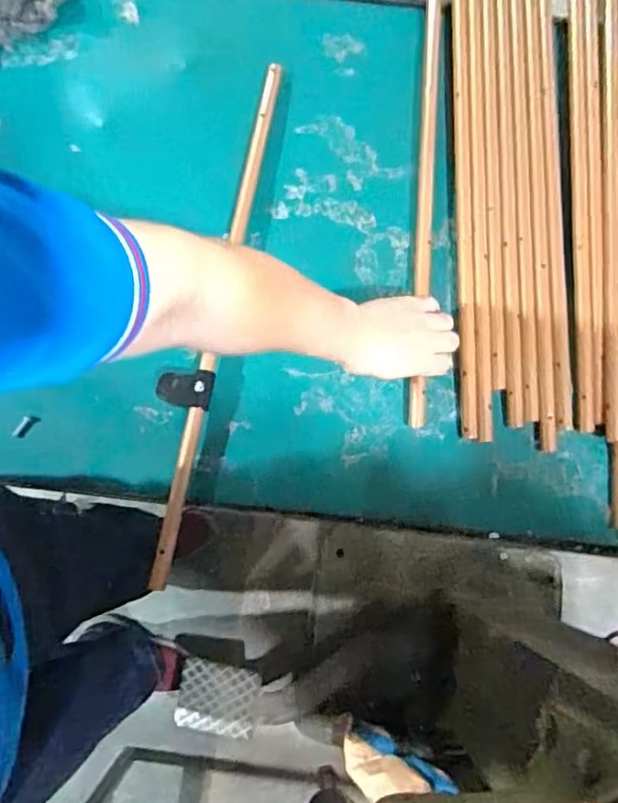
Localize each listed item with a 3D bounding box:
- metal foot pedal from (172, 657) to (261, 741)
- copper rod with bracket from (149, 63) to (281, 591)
[{"bbox_3d":[-0.175,0.581,1.173,0.159,0.038,0.130,11,80,0],"label":"metal foot pedal"},{"bbox_3d":[-0.107,-0.109,0.640,0.050,0.019,0.582,11,80,0],"label":"copper rod with bracket"}]

